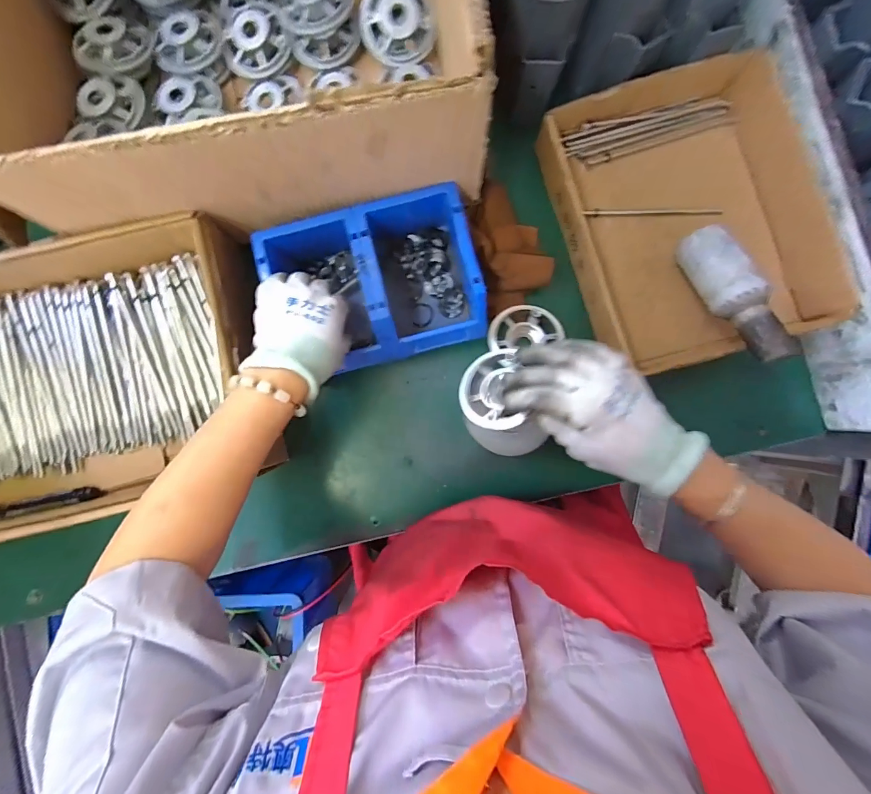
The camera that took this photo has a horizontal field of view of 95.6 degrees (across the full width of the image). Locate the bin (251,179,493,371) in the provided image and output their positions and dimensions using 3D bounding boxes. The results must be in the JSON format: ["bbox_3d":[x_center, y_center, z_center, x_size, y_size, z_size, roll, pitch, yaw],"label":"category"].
[{"bbox_3d":[-0.064,-0.118,0.431,0.212,0.077,0.158,-15,87,0],"label":"bin"}]

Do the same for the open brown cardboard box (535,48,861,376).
[{"bbox_3d":[0.282,-0.197,0.443,0.269,0.072,0.298,-17,87,0],"label":"open brown cardboard box"}]

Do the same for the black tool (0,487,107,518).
[{"bbox_3d":[-0.437,0.117,0.424,0.139,0.022,0.015,-12,87,0],"label":"black tool"}]

